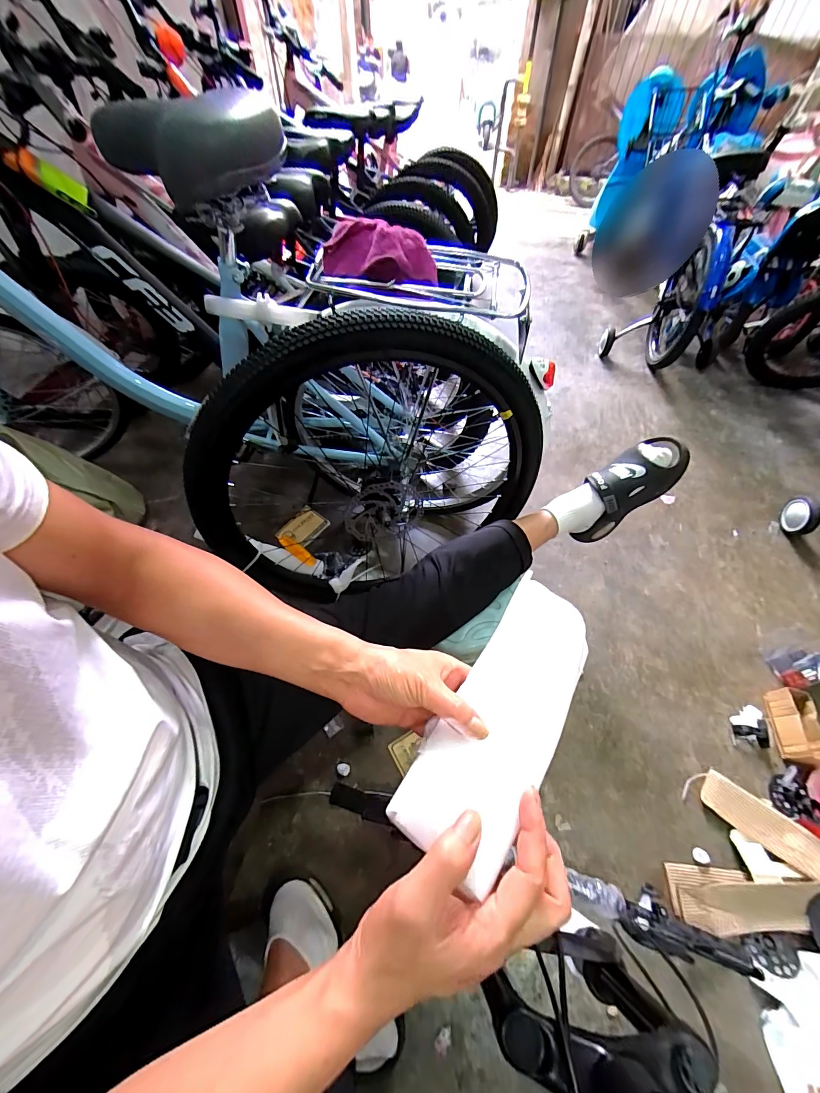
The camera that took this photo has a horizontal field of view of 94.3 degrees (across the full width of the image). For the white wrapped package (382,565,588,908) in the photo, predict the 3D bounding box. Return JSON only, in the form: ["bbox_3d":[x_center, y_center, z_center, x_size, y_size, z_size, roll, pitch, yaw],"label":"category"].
[{"bbox_3d":[0.085,0.137,0.327,0.088,0.038,0.239,29,58,18],"label":"white wrapped package"}]

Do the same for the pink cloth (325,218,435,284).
[{"bbox_3d":[-0.045,-0.443,0.576,0.178,0.057,0.087,11,56,7],"label":"pink cloth"}]

